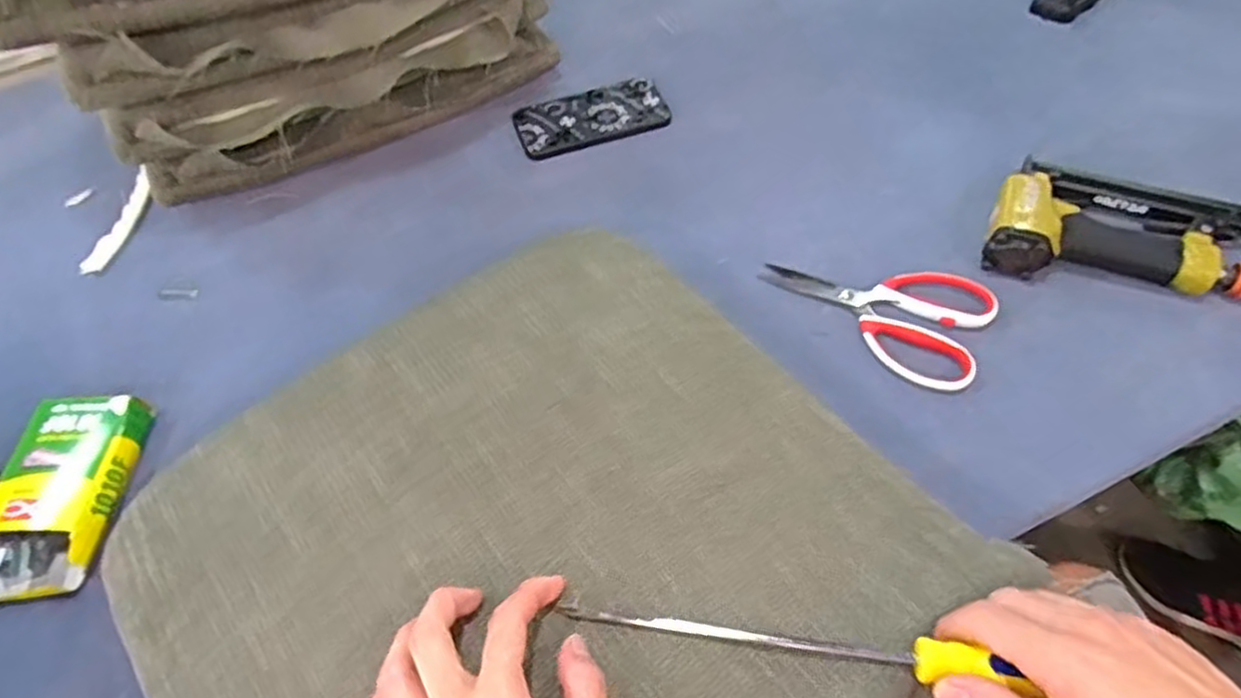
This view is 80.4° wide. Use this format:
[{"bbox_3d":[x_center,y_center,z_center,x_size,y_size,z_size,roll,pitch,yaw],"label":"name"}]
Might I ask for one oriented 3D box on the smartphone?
[{"bbox_3d":[-0.032,-0.254,0.802,0.163,0.016,0.082,-18,54,-8],"label":"smartphone"}]

